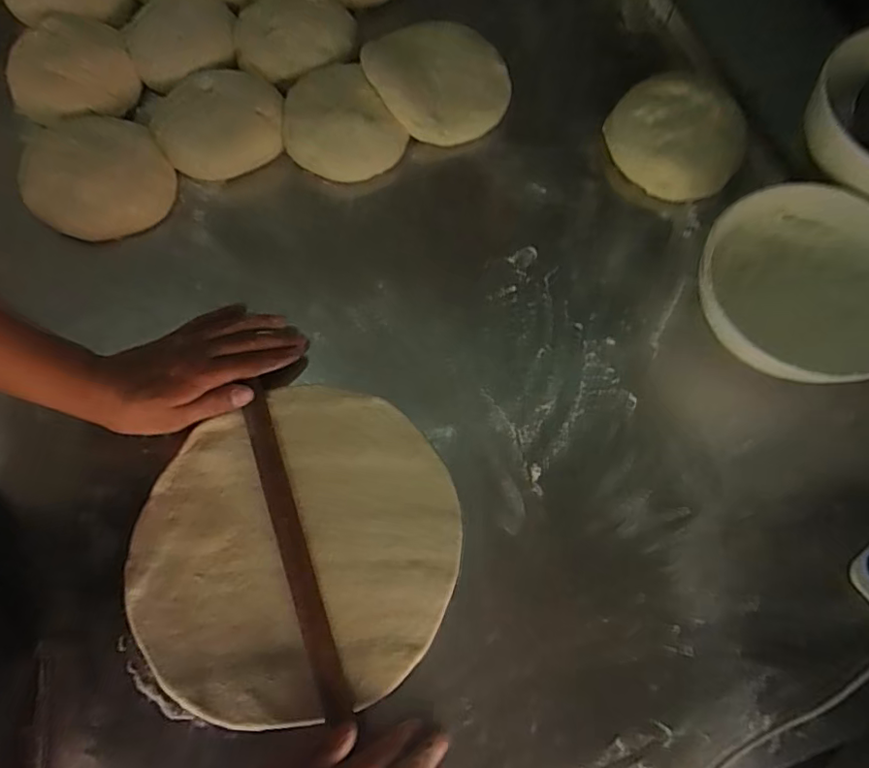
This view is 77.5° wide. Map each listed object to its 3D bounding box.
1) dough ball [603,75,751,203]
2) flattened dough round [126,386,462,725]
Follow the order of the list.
[{"bbox_3d":[0.244,-0.253,0.550,0.137,0.052,0.123,31,75,10],"label":"dough ball"},{"bbox_3d":[-0.114,0.130,0.445,0.261,0.011,0.247,0,72,1],"label":"flattened dough round"}]

